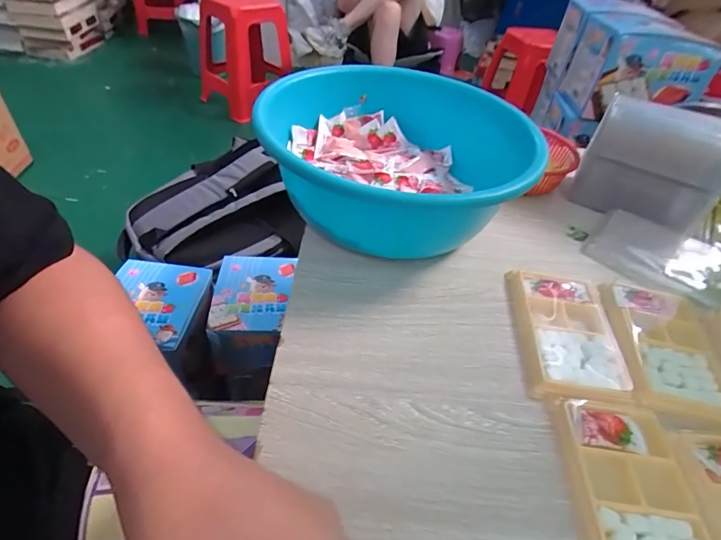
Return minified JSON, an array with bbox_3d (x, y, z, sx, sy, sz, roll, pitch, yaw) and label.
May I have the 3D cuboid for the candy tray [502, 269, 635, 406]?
[{"bbox_3d":[0.178,0.054,0.370,0.080,0.010,0.137,9,43,2],"label":"candy tray"}]

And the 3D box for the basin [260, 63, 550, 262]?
[{"bbox_3d":[0.041,-0.116,0.463,0.260,0.110,0.287,5,43,-2],"label":"basin"}]

